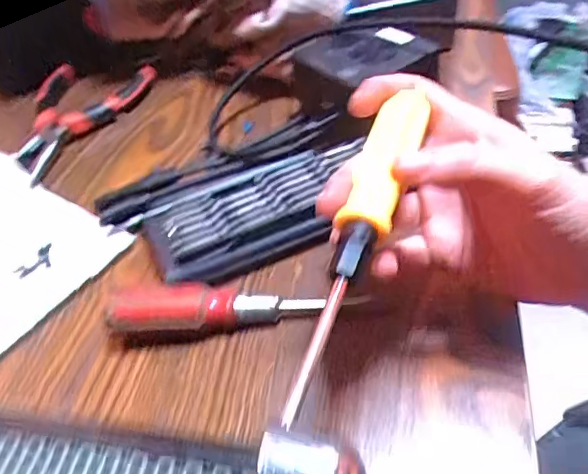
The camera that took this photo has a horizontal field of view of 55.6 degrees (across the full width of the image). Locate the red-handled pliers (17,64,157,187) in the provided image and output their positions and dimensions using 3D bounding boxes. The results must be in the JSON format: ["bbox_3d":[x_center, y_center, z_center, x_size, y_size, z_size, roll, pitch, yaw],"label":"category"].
[{"bbox_3d":[-0.176,-0.095,0.438,0.086,0.027,0.134,9,46,17],"label":"red-handled pliers"}]

